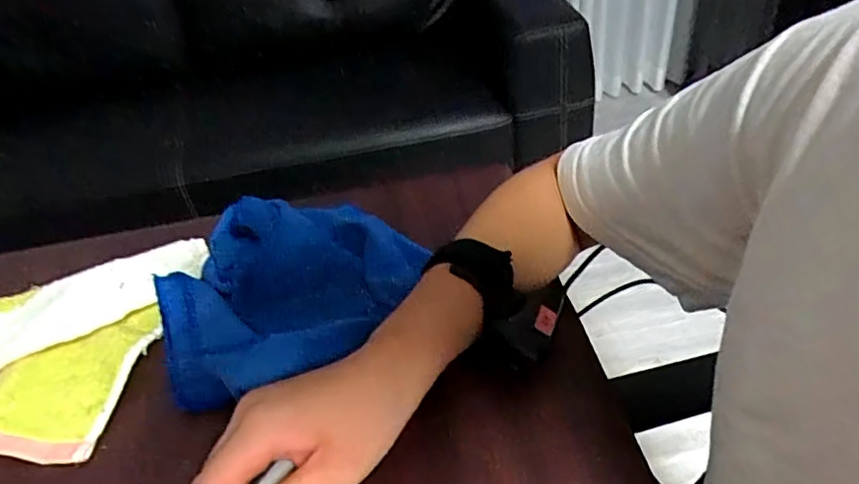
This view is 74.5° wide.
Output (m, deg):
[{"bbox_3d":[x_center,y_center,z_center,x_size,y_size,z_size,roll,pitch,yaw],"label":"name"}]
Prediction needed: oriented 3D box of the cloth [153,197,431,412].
[{"bbox_3d":[-0.105,0.032,0.419,0.191,0.061,0.152,-19,44,-13],"label":"cloth"}]

